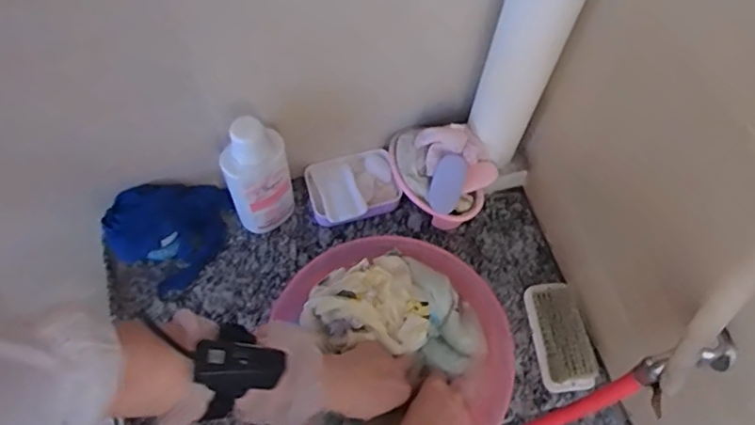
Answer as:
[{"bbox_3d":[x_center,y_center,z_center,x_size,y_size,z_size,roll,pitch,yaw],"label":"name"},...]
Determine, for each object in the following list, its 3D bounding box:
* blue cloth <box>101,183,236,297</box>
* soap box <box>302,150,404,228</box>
[{"bbox_3d":[-0.267,0.011,0.763,0.122,0.092,0.151,36,70,14],"label":"blue cloth"},{"bbox_3d":[-0.033,-0.031,0.819,0.121,0.034,0.095,-14,67,-8],"label":"soap box"}]

